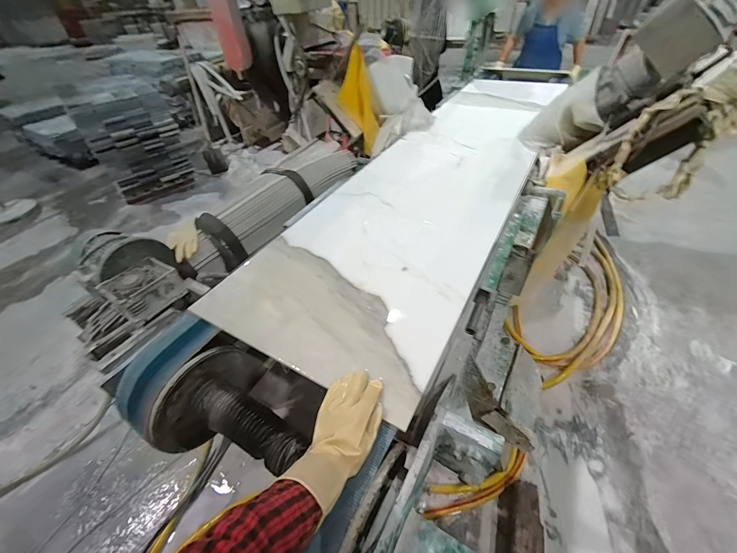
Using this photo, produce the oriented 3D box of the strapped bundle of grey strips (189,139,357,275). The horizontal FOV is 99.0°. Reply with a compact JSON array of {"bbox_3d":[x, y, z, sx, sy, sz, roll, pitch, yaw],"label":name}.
[{"bbox_3d":[-0.396,-0.316,1.338,0.294,0.168,0.848,25,51,27],"label":"strapped bundle of grey strips"}]

